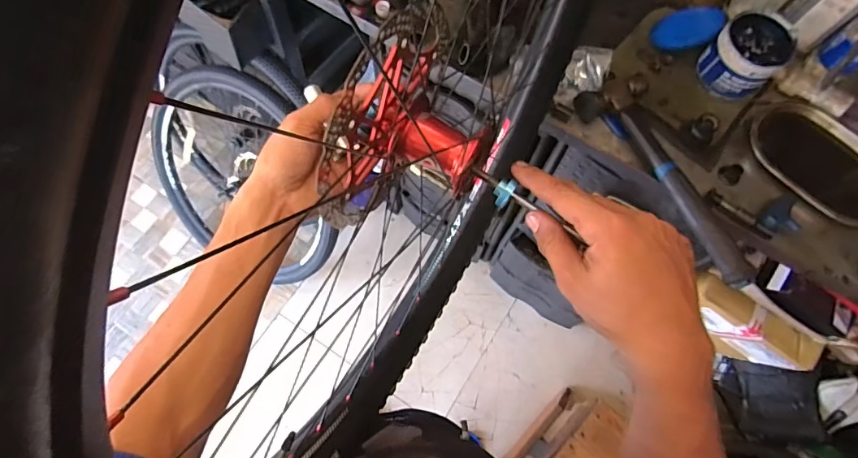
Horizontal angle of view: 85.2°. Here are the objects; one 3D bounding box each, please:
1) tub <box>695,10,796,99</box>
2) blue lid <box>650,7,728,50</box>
[{"bbox_3d":[0.478,-0.263,0.701,0.097,0.066,0.101,1,71,-2],"label":"tub"},{"bbox_3d":[0.413,-0.323,0.747,0.105,0.009,0.093,-9,52,20],"label":"blue lid"}]

